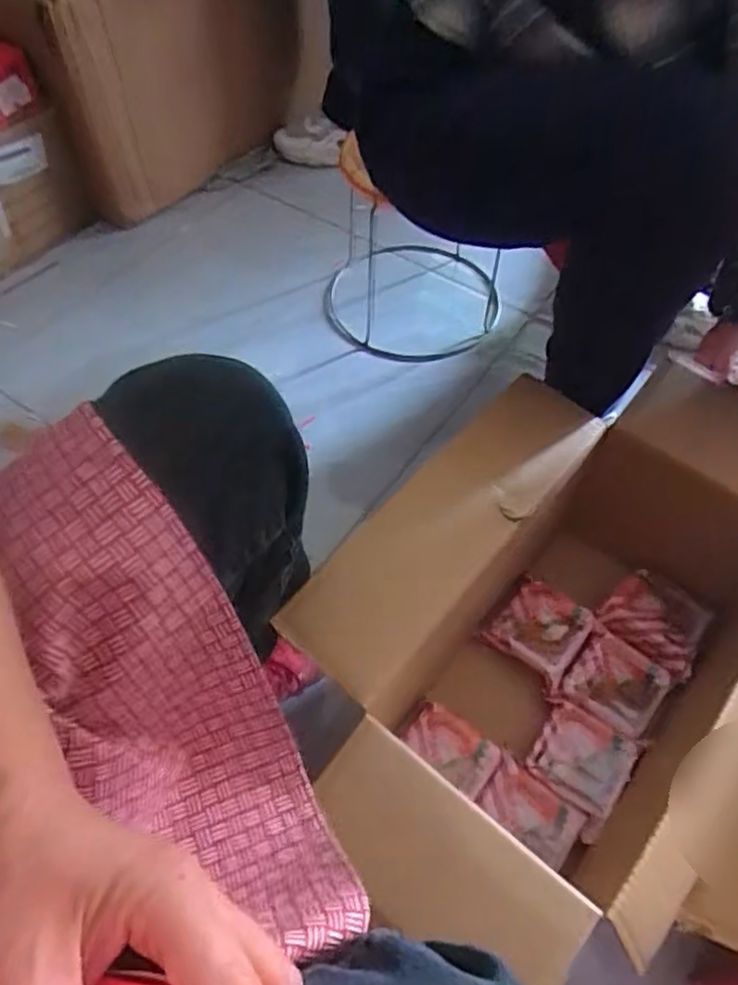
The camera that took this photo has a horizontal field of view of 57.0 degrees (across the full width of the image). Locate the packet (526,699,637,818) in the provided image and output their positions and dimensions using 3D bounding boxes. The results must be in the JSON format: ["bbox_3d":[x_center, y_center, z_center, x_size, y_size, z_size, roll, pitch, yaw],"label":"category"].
[{"bbox_3d":[0.206,0.258,0.659,0.085,0.021,0.081,26,59,16],"label":"packet"}]

